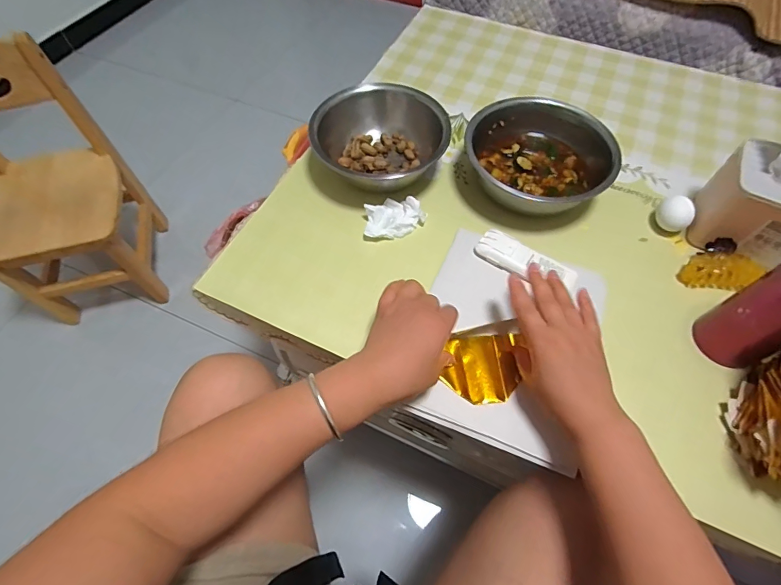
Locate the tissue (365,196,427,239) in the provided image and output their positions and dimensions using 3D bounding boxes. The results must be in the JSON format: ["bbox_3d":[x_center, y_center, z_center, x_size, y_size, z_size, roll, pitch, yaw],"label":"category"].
[{"bbox_3d":[0.001,-0.101,0.545,0.081,0.031,0.054,-29,64,-16],"label":"tissue"}]

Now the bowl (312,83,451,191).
[{"bbox_3d":[-0.017,-0.218,0.576,0.181,0.086,0.154,-19,62,-10],"label":"bowl"}]

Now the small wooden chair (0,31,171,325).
[{"bbox_3d":[-0.746,-0.206,0.875,0.300,0.493,0.349,-19,62,-10],"label":"small wooden chair"}]

